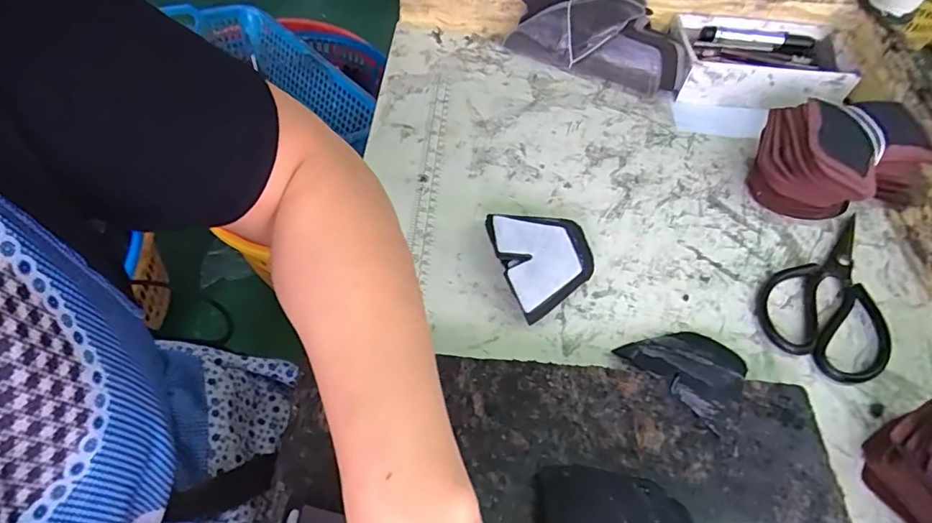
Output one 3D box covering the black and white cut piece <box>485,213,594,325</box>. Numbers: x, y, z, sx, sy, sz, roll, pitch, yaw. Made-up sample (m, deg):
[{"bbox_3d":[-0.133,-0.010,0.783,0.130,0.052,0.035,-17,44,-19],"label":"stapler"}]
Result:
[{"bbox_3d":[0.063,-0.004,0.426,0.076,0.038,0.104,-12,57,-12],"label":"black and white cut piece"}]

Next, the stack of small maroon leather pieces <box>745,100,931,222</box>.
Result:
[{"bbox_3d":[0.353,-0.100,0.499,0.169,0.081,0.114,-22,60,-18],"label":"stack of small maroon leather pieces"}]

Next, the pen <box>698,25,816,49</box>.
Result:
[{"bbox_3d":[0.346,-0.263,0.607,0.135,0.016,0.013,4,55,-3],"label":"pen"}]

